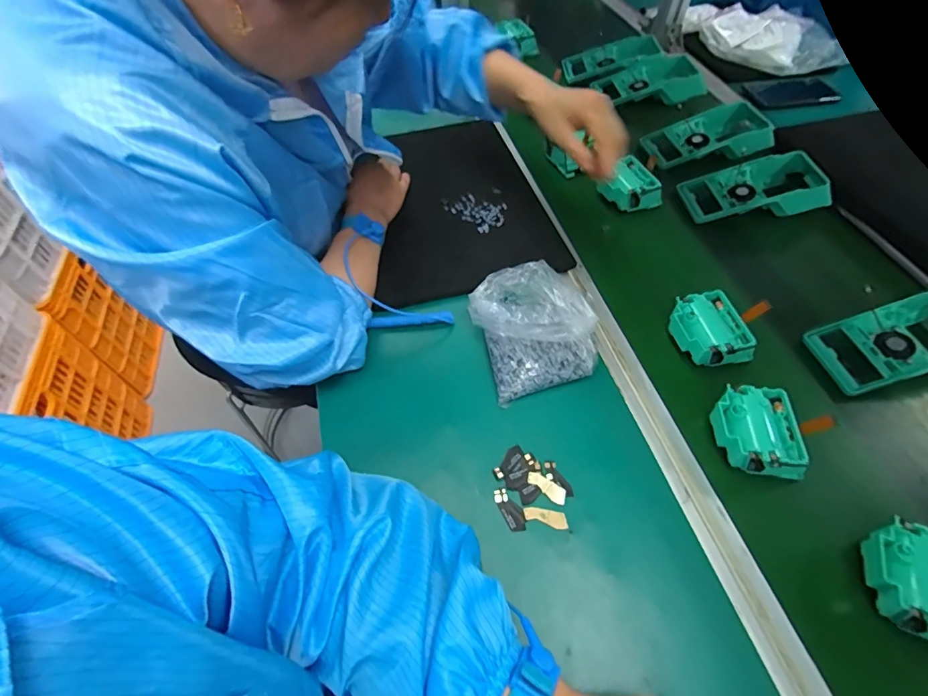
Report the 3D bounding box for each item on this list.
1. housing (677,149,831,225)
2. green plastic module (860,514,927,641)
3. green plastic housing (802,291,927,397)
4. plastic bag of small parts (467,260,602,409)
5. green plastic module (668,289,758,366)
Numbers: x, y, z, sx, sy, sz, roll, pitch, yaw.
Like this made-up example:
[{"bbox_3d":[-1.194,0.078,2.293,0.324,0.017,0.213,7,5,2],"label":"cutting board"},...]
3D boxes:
[{"bbox_3d":[0.401,-0.220,0.627,0.189,0.044,0.094,-4,53,-2],"label":"housing"},{"bbox_3d":[0.348,0.176,0.344,0.073,0.031,0.075,21,56,16],"label":"green plastic module"},{"bbox_3d":[0.474,-0.009,0.479,0.193,0.051,0.084,-10,56,-9],"label":"green plastic housing"},{"bbox_3d":[0.075,-0.027,0.477,0.118,0.056,0.137,-13,56,-10],"label":"plastic bag of small parts"},{"bbox_3d":[0.260,-0.015,0.490,0.069,0.044,0.079,-11,56,-9],"label":"green plastic module"}]

